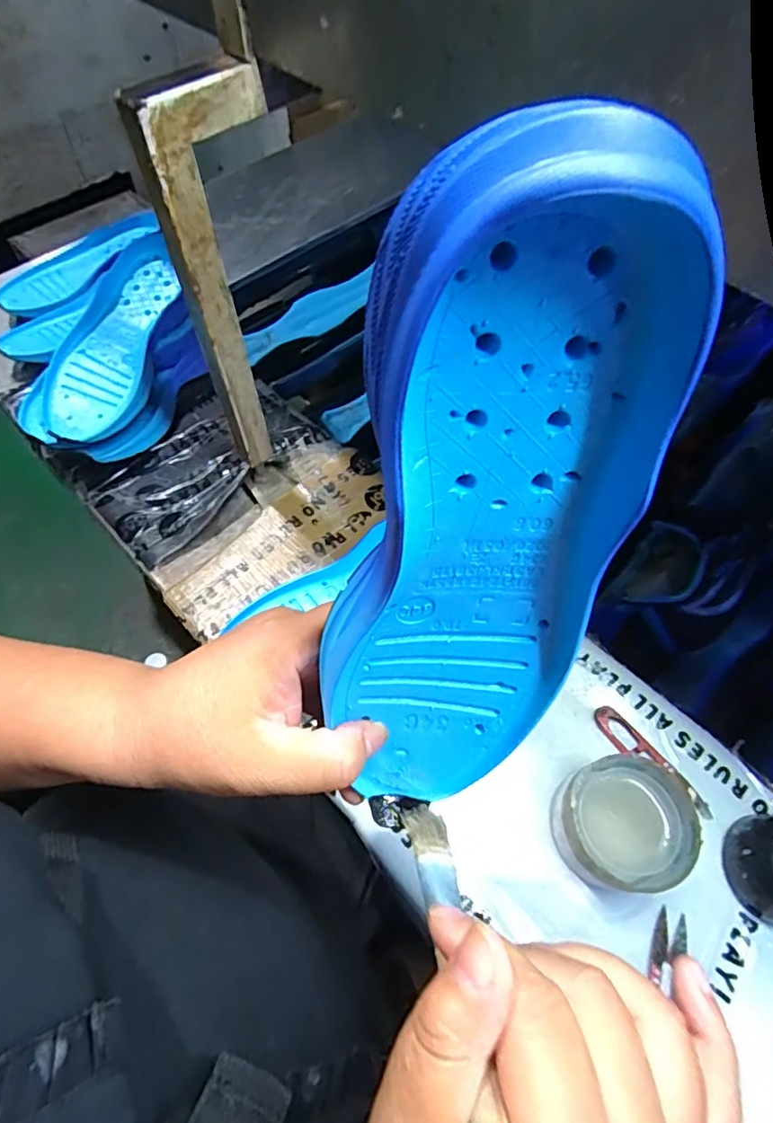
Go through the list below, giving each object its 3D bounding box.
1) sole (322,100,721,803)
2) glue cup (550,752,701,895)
[{"bbox_3d":[0.026,0.008,0.176,0.082,0.233,0.025,2,43,-2],"label":"sole"},{"bbox_3d":[0.162,0.182,0.386,0.086,0.050,0.079,0,60,0],"label":"glue cup"}]

